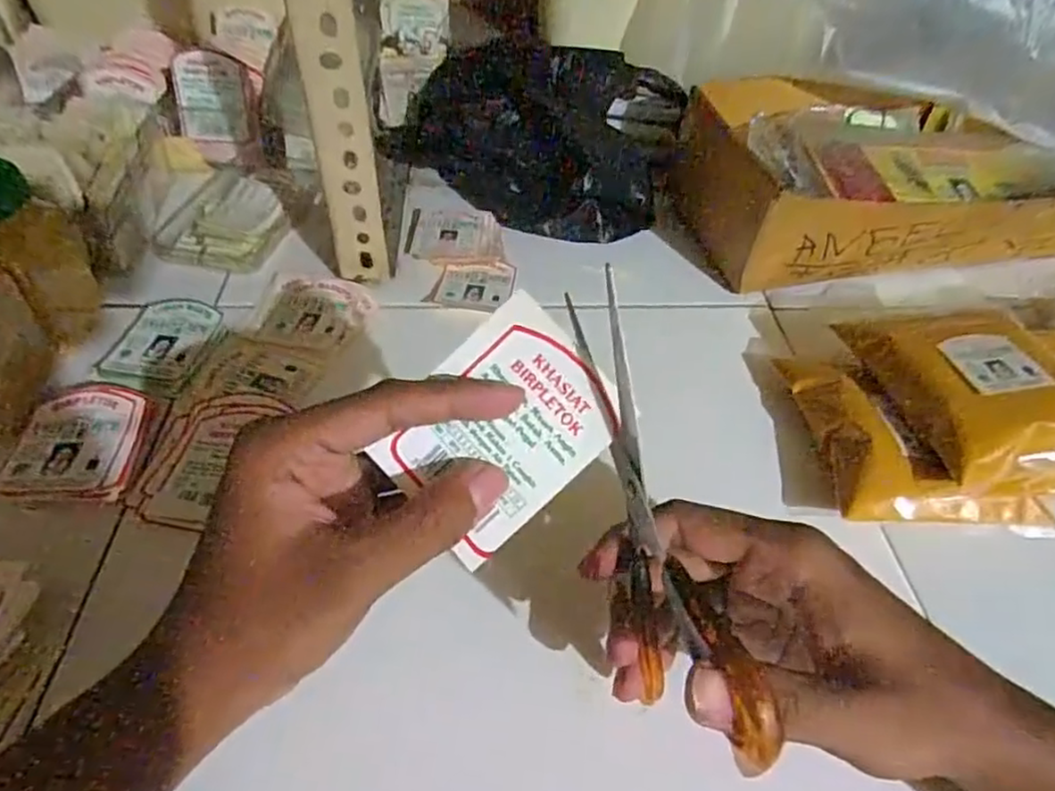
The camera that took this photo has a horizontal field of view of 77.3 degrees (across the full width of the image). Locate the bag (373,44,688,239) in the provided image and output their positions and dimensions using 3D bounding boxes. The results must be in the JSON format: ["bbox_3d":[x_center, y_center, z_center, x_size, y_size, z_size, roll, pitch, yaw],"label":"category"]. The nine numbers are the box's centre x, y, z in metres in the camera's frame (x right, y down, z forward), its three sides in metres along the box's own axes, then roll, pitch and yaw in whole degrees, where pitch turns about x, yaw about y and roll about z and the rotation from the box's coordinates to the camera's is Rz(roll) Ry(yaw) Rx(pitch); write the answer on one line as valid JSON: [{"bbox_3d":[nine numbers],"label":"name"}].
[{"bbox_3d":[0.002,-0.227,0.556,0.244,0.099,0.124,33,52,26],"label":"bag"}]

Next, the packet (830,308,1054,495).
[{"bbox_3d":[0.251,-0.003,0.359,0.109,0.038,0.152,3,46,0],"label":"packet"}]

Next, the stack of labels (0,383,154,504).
[{"bbox_3d":[-0.243,0.025,0.355,0.066,0.009,0.075,-1,46,-5],"label":"stack of labels"}]

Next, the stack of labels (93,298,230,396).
[{"bbox_3d":[-0.230,-0.033,0.422,0.063,0.009,0.083,10,46,6],"label":"stack of labels"}]

